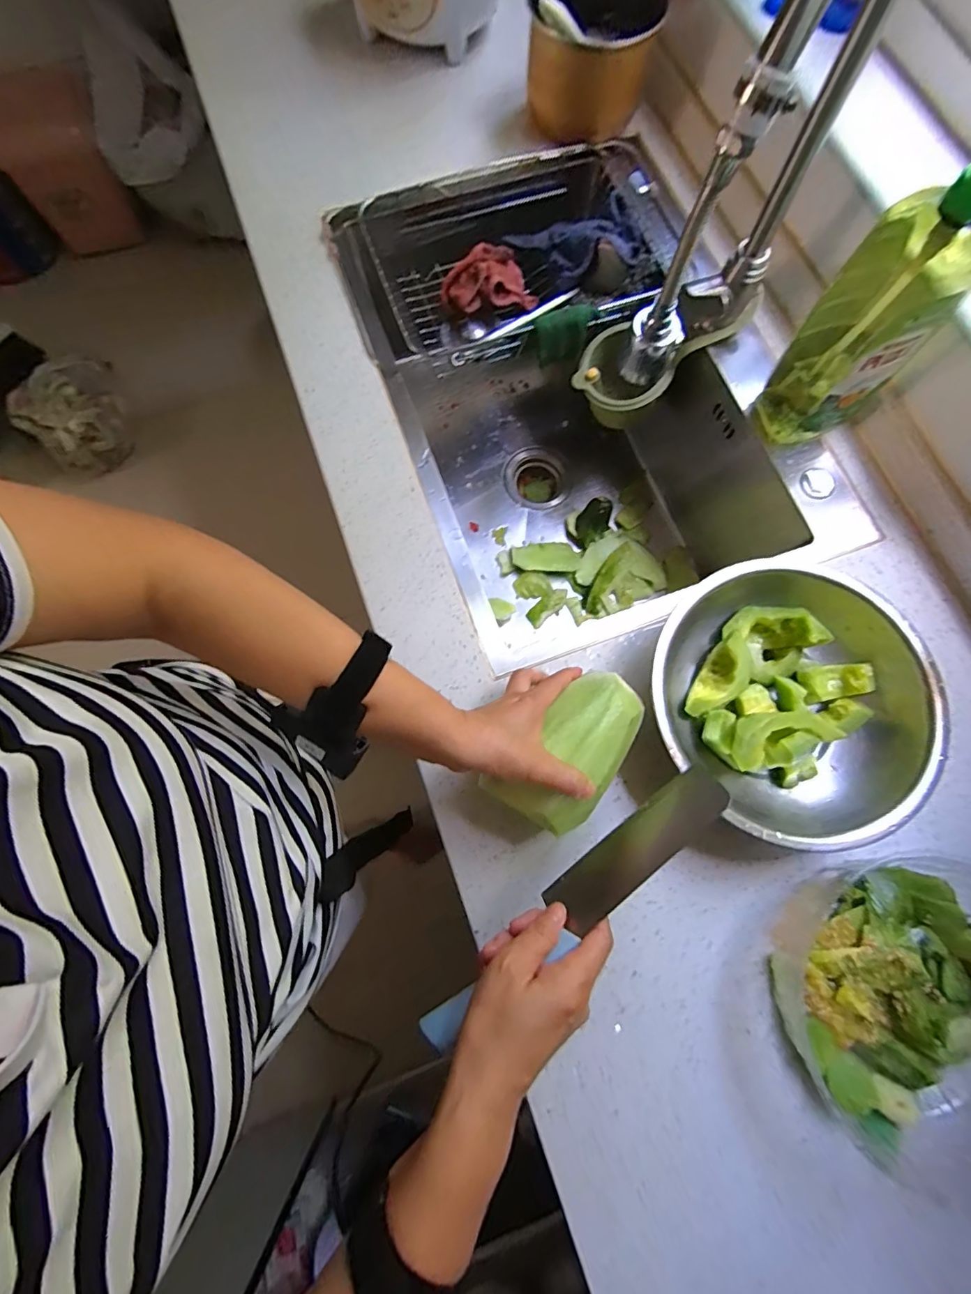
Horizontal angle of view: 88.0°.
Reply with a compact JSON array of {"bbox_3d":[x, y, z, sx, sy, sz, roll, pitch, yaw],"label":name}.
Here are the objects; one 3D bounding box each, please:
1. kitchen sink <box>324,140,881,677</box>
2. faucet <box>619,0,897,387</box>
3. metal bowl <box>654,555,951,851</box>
[{"bbox_3d":[0.136,-0.307,0.709,0.497,0.267,0.618,-20,77,-5],"label":"kitchen sink"},{"bbox_3d":[0.207,-0.365,0.418,0.054,0.347,0.216,34,78,7],"label":"faucet"},{"bbox_3d":[0.278,0.045,0.466,0.237,0.064,0.241,0,76,-1],"label":"metal bowl"}]

